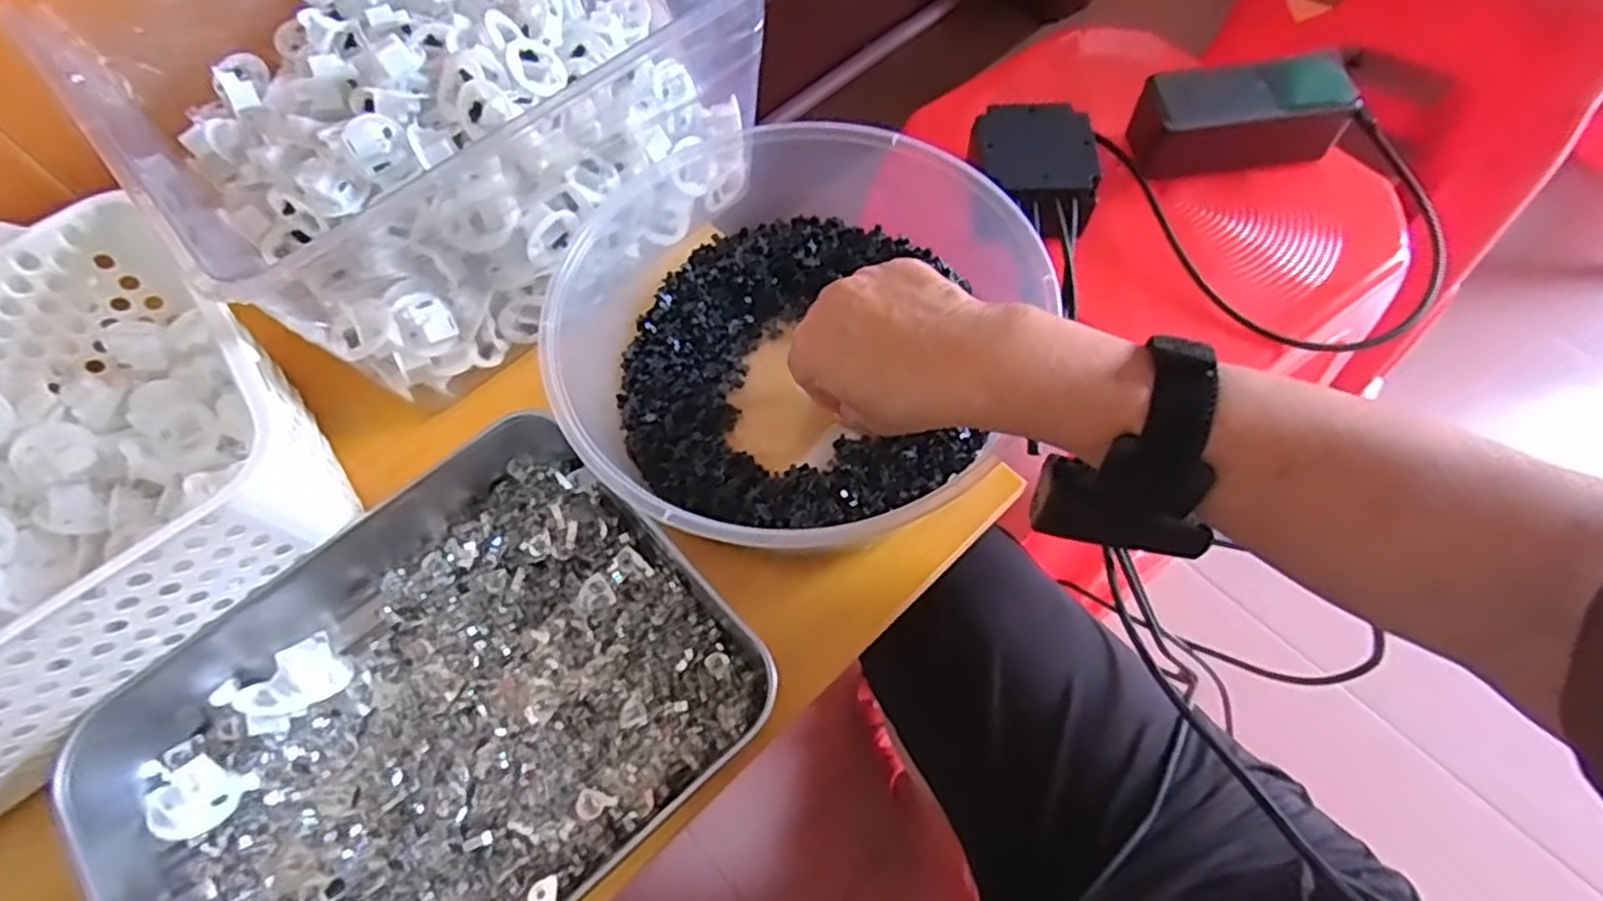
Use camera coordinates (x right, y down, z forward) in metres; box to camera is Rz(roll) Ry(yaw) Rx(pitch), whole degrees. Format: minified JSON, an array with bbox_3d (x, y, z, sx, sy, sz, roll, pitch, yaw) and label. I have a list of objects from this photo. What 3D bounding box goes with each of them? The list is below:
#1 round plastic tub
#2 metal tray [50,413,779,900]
[{"bbox_3d":[-0.009,-0.072,0.400,0.232,0.066,0.244,-1,63,3],"label":"round plastic tub"},{"bbox_3d":[-0.168,0.118,0.341,0.258,0.039,0.213,-42,68,-17],"label":"metal tray"}]

